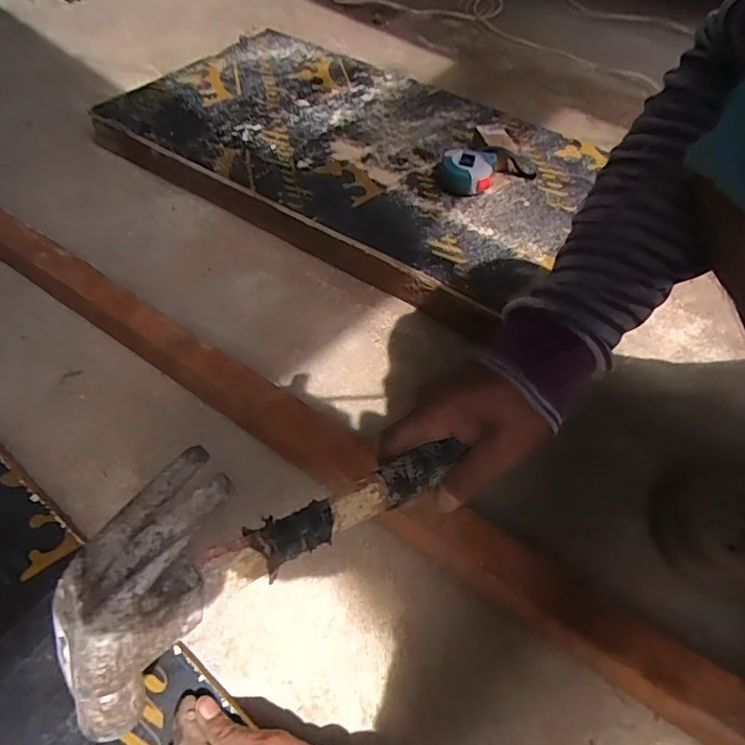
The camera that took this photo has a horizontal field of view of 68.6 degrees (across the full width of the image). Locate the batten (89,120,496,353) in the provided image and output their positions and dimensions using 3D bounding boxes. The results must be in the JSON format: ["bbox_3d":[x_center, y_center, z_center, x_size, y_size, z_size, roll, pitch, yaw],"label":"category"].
[{"bbox_3d":[-0.138,-0.208,0.706,0.639,0.055,0.017,31,57,17],"label":"batten"}]

